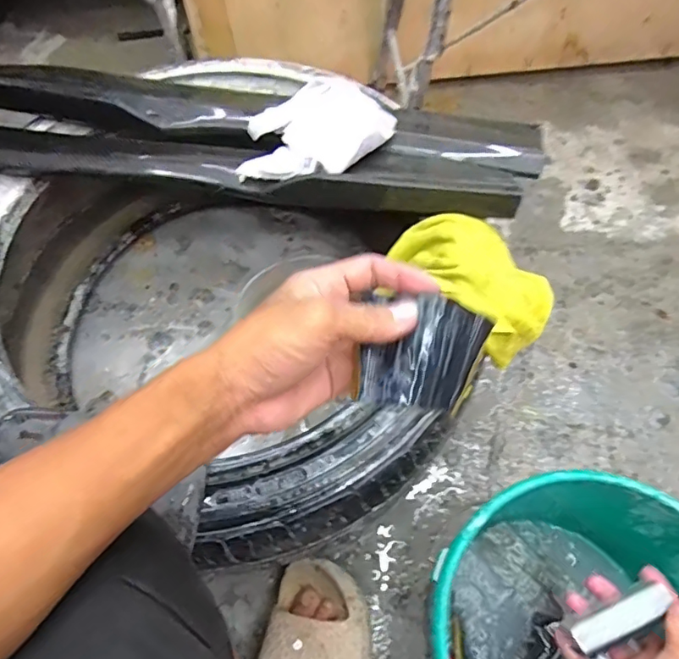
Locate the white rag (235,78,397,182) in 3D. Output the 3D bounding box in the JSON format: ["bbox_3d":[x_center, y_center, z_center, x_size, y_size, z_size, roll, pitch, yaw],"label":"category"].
[{"bbox_3d":[-0.029,-0.233,0.610,0.189,0.044,0.112,-12,64,-6],"label":"white rag"}]

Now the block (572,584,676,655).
[{"bbox_3d":[0.227,0.235,0.422,0.077,0.013,0.027,-31,68,0],"label":"block"}]

